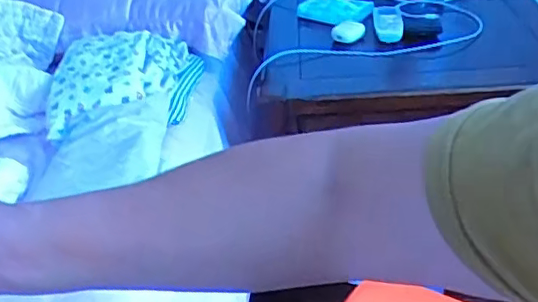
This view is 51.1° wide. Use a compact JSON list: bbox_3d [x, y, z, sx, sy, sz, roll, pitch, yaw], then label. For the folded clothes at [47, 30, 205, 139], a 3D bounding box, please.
[{"bbox_3d":[-0.243,-0.127,0.968,0.250,0.073,0.261,-9,34,-5],"label":"folded clothes"}]

